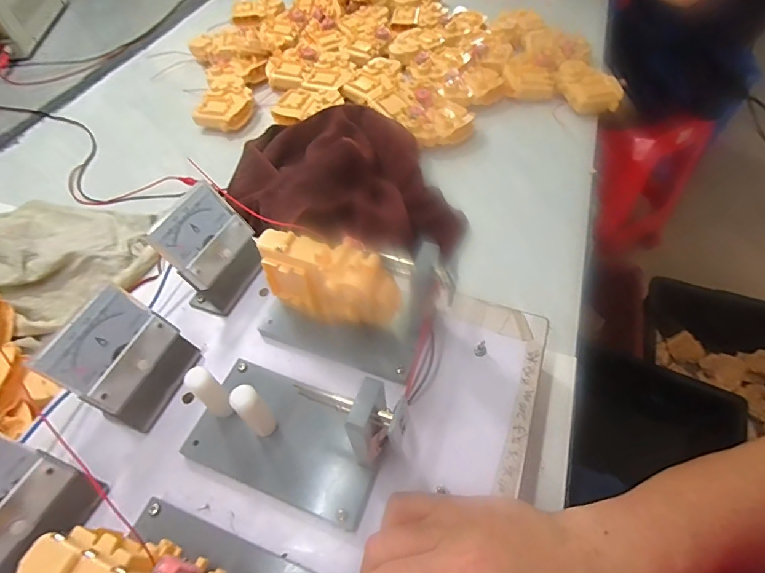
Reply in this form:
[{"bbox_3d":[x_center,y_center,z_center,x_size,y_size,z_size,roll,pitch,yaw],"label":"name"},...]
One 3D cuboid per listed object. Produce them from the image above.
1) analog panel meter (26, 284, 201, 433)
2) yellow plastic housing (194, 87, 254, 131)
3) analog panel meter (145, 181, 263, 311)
[{"bbox_3d":[-0.163,0.048,0.271,0.043,0.075,0.064,20,58,17],"label":"analog panel meter"},{"bbox_3d":[-0.225,-0.259,0.604,0.060,0.027,0.079,12,56,11],"label":"yellow plastic housing"},{"bbox_3d":[-0.129,-0.028,0.325,0.040,0.074,0.069,15,57,14],"label":"analog panel meter"}]

